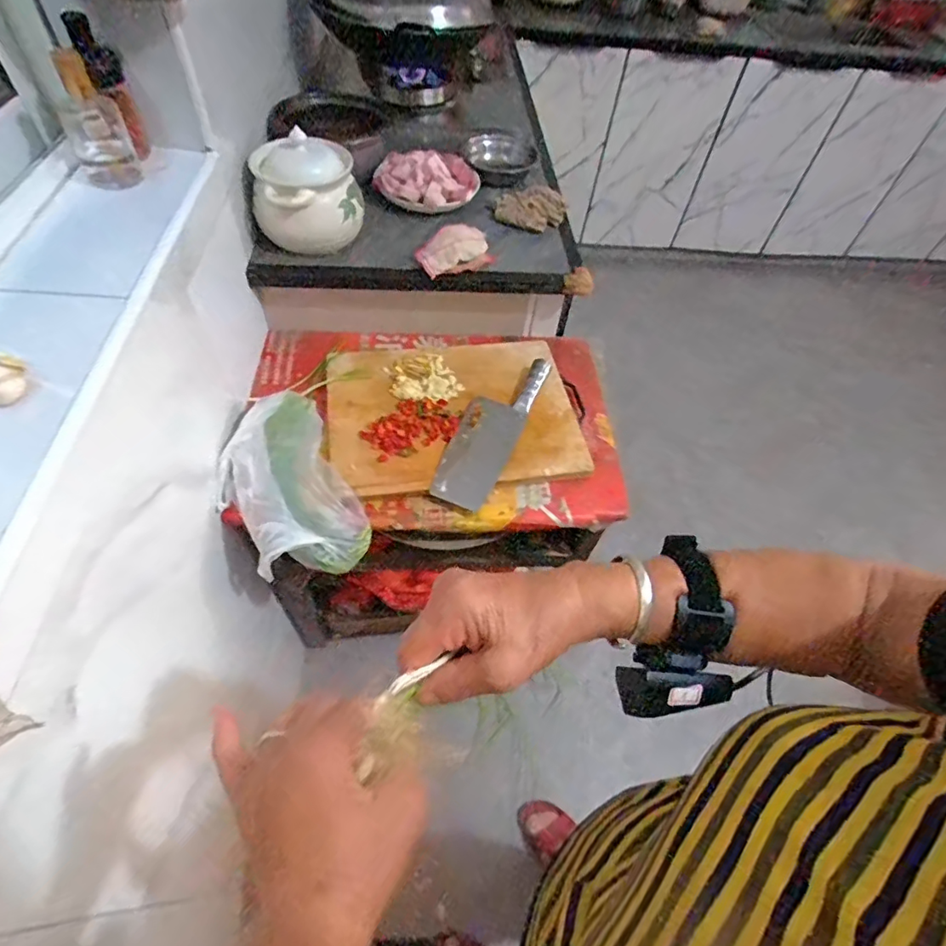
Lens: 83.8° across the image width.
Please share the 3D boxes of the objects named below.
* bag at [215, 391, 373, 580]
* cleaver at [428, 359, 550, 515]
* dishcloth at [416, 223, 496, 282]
[{"bbox_3d":[-0.271,0.009,0.759,0.166,0.066,0.299,-23,61,-17],"label":"bag"},{"bbox_3d":[0.029,-0.080,0.840,0.091,0.034,0.299,22,58,12],"label":"cleaver"},{"bbox_3d":[-0.035,-0.380,0.893,0.131,0.049,0.079,-28,62,-20],"label":"dishcloth"}]

